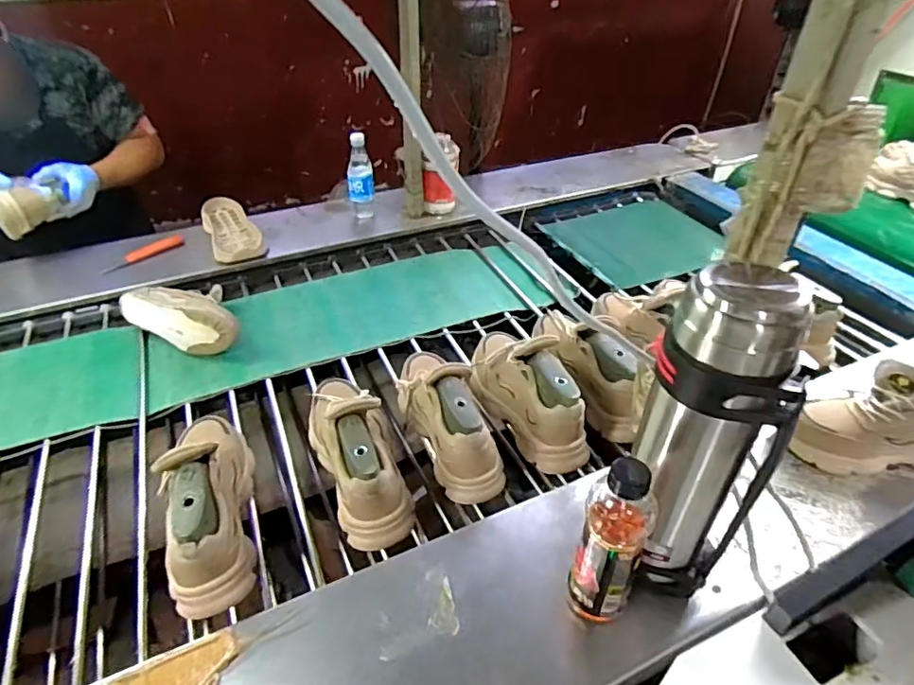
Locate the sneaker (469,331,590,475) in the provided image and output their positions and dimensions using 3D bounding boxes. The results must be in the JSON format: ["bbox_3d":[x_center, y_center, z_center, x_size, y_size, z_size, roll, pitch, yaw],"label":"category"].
[{"bbox_3d":[0.103,0.065,0.888,0.096,0.129,0.279,-16,44,-17],"label":"sneaker"}]

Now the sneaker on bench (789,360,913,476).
[{"bbox_3d":[0.621,0.123,0.794,0.252,0.149,0.100,5,42,6],"label":"sneaker on bench"}]

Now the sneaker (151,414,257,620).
[{"bbox_3d":[-0.331,0.191,0.714,0.093,0.140,0.277,-12,43,-12],"label":"sneaker"}]

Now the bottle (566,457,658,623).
[{"bbox_3d":[0.167,0.219,0.602,0.076,0.230,0.076,19,46,20],"label":"bottle"}]

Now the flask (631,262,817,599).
[{"bbox_3d":[0.250,0.111,0.573,0.101,0.382,0.135,-13,44,-13],"label":"flask"}]

